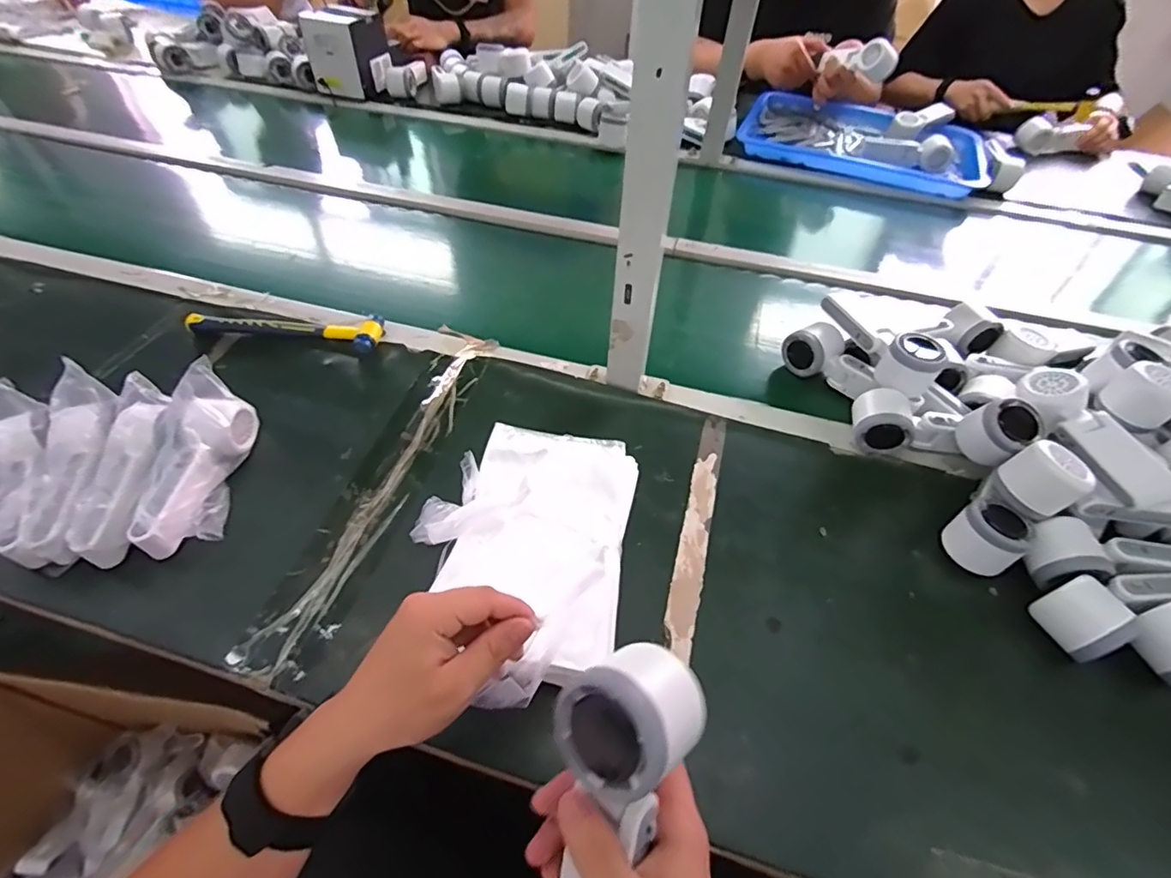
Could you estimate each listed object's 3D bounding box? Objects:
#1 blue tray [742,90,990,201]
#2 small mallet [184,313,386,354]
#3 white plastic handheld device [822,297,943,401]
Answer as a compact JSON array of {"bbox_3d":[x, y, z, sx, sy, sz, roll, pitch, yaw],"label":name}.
[{"bbox_3d":[0.577,-0.630,1.133,0.480,0.048,0.303,18,52,12],"label":"blue tray"},{"bbox_3d":[-0.384,-0.141,0.687,0.243,0.022,0.049,4,51,1],"label":"small mallet"},{"bbox_3d":[0.341,-0.120,0.632,0.045,0.062,0.163,-11,52,-12],"label":"white plastic handheld device"}]

